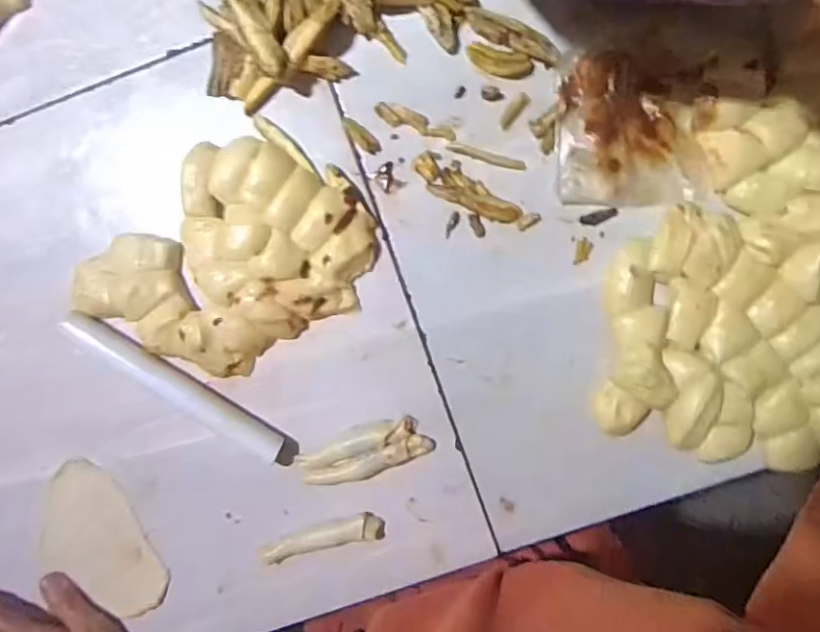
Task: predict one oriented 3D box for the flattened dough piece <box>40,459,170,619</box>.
[{"bbox_3d":[-0.281,0.203,0.503,0.090,0.008,0.142,-28,93,4],"label":"flattened dough piece"}]

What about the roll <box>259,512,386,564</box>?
[{"bbox_3d":[-0.075,0.191,0.481,0.106,0.013,0.024,-14,94,3],"label":"roll"}]

